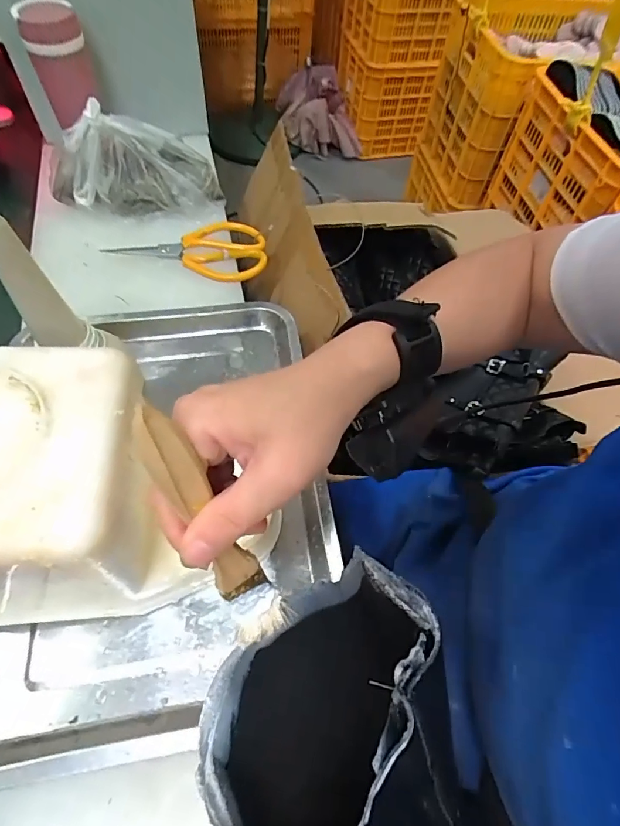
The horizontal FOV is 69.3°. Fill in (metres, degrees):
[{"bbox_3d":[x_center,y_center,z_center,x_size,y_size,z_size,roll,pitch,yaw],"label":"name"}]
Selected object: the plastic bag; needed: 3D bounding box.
[{"bbox_3d":[-0.220,-0.304,0.550,0.210,0.090,0.068,-5,60,-7],"label":"plastic bag"}]

